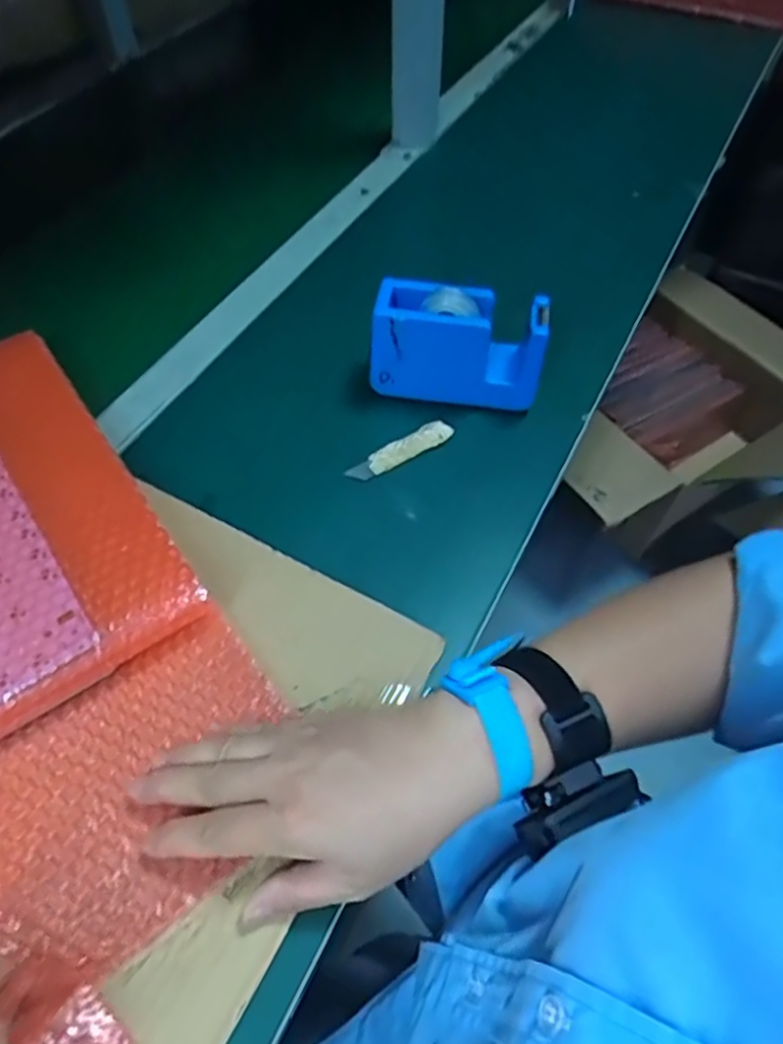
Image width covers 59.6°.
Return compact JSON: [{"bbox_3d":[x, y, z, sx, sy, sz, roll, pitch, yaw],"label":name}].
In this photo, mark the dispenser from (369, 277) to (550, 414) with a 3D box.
[{"bbox_3d":[0.051,-0.134,0.525,0.127,0.080,0.045,6,56,2],"label":"dispenser"}]

